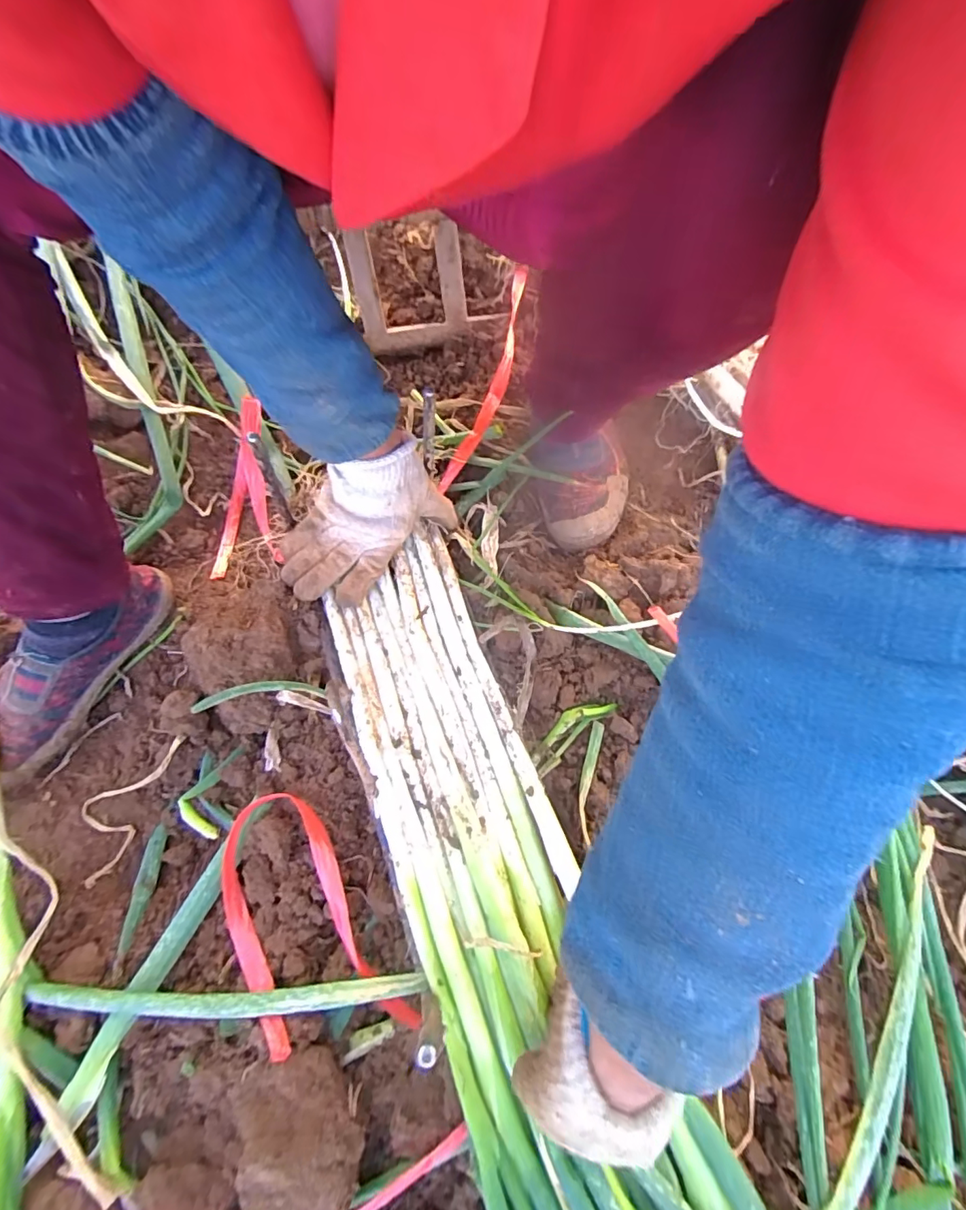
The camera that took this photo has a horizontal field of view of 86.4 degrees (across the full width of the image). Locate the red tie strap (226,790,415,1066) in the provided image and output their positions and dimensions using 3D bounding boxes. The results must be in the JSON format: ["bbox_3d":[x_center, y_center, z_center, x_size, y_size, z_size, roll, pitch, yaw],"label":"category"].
[{"bbox_3d":[-0.145,0.247,0.391,0.113,0.033,0.203,-32,76,-7],"label":"red tie strap"}]

